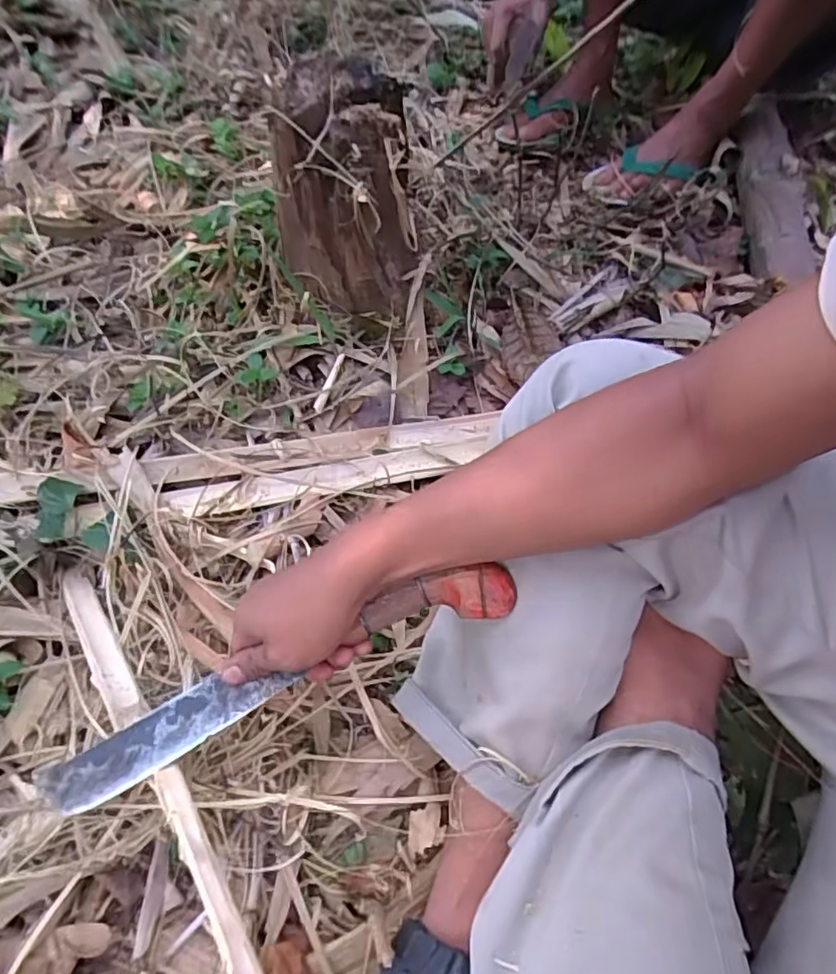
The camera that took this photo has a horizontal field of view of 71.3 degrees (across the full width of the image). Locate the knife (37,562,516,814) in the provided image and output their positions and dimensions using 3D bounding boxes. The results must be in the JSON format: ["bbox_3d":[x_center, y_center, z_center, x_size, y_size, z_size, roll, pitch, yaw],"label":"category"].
[{"bbox_3d":[-0.097,0.132,0.396,0.344,0.021,0.042,-26,61,4],"label":"knife"}]

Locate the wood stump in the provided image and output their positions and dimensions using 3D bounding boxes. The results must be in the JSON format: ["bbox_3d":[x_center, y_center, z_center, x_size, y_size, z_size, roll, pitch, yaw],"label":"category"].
[{"bbox_3d":[-0.071,-0.296,0.619,0.135,0.220,0.107,19,59,10],"label":"wood stump"}]

